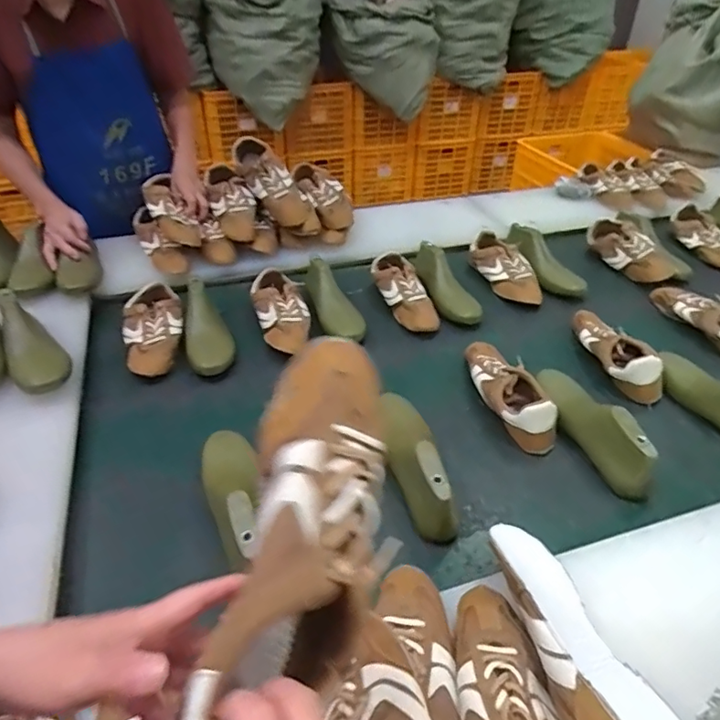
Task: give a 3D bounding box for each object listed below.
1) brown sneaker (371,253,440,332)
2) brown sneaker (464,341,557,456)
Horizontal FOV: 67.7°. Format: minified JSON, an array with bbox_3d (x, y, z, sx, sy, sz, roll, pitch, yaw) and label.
[{"bbox_3d":[0.093,-0.145,1.162,0.097,0.073,0.237,-11,41,-13],"label":"brown sneaker"},{"bbox_3d":[0.247,0.046,0.927,0.092,0.083,0.266,-8,40,-9],"label":"brown sneaker"}]

